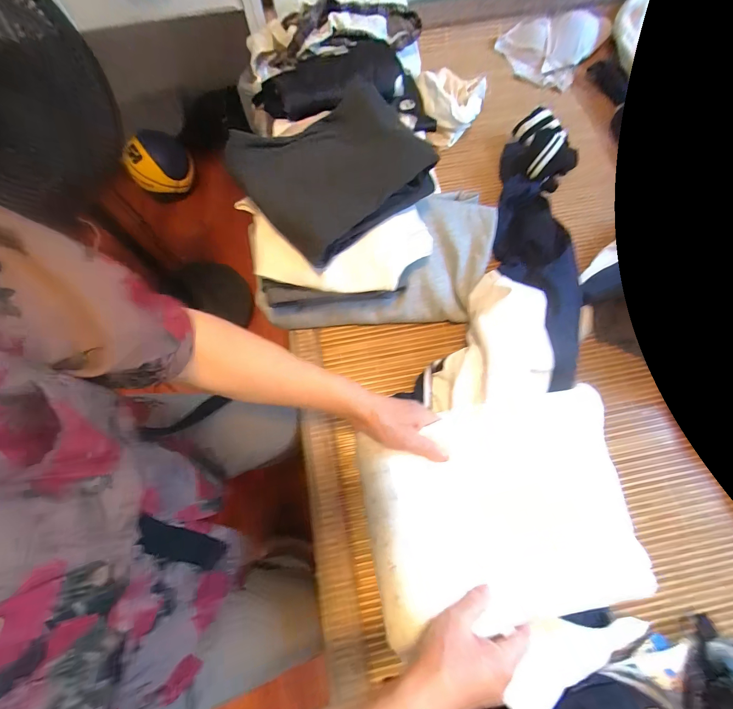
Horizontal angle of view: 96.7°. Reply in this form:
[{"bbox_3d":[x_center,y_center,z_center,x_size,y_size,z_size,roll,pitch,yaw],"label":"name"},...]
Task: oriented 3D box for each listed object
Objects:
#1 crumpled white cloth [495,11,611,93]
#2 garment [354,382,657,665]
[{"bbox_3d":[0.430,-0.731,0.768,0.210,0.026,0.168,28,100,5],"label":"crumpled white cloth"},{"bbox_3d":[0.190,0.191,0.423,0.388,0.037,0.255,-4,69,-21],"label":"garment"}]

